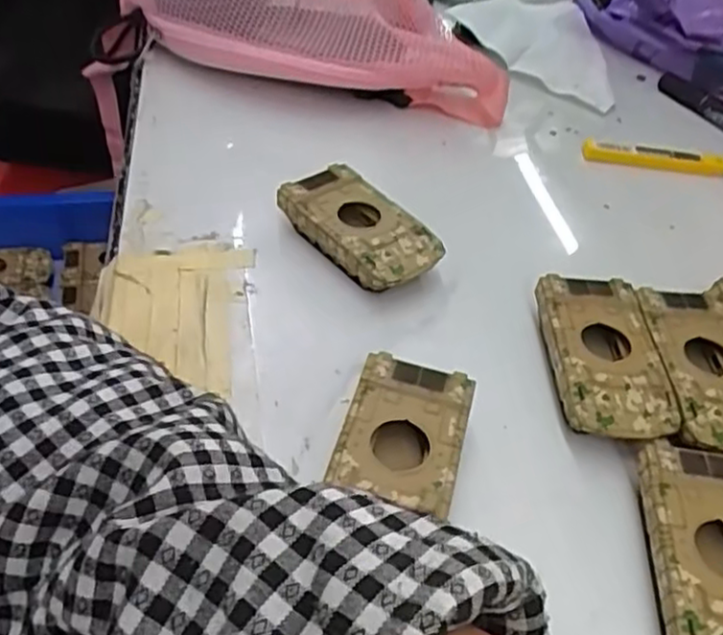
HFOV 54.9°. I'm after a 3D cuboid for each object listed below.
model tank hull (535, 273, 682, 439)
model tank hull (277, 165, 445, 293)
[{"bbox_3d":[0.117,0.021,0.343,0.051,0.022,0.093,3,46,-4],"label":"model tank hull"},{"bbox_3d":[-0.001,-0.048,0.395,0.049,0.027,0.092,-29,56,-31],"label":"model tank hull"}]

